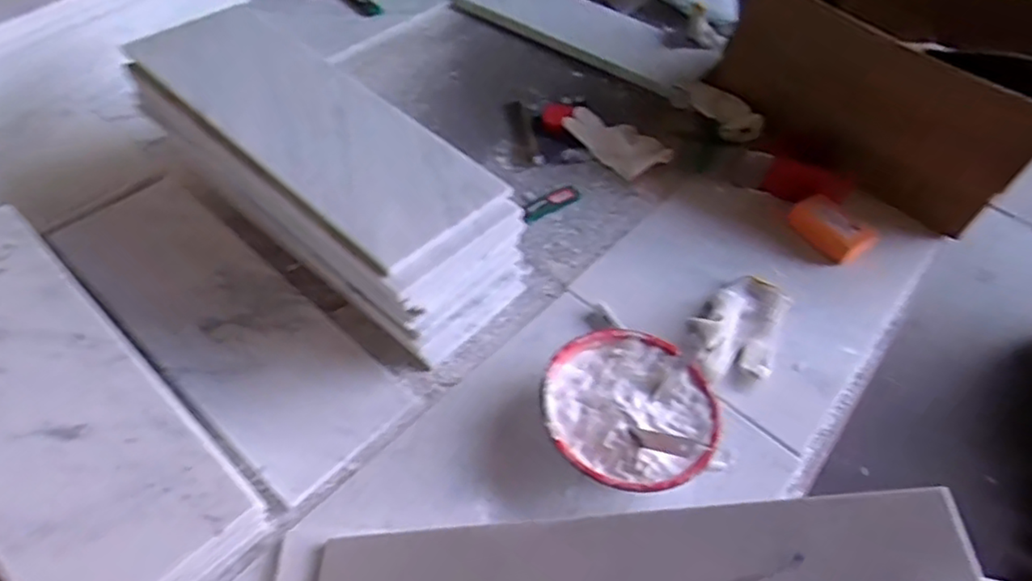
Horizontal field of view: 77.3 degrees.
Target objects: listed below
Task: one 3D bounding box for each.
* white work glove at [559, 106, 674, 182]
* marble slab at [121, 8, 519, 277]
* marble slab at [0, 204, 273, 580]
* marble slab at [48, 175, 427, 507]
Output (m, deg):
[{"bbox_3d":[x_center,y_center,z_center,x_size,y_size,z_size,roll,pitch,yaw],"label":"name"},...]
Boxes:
[{"bbox_3d":[0.141,-0.216,0.926,0.070,0.026,0.152,-28,60,-24],"label":"white work glove"},{"bbox_3d":[-0.223,-0.183,0.675,0.473,0.019,0.159,40,59,23],"label":"marble slab"},{"bbox_3d":[-0.416,0.087,0.561,0.474,0.025,0.159,38,59,22],"label":"marble slab"},{"bbox_3d":[-0.325,0.020,0.702,0.479,0.018,0.153,38,59,22],"label":"marble slab"}]

